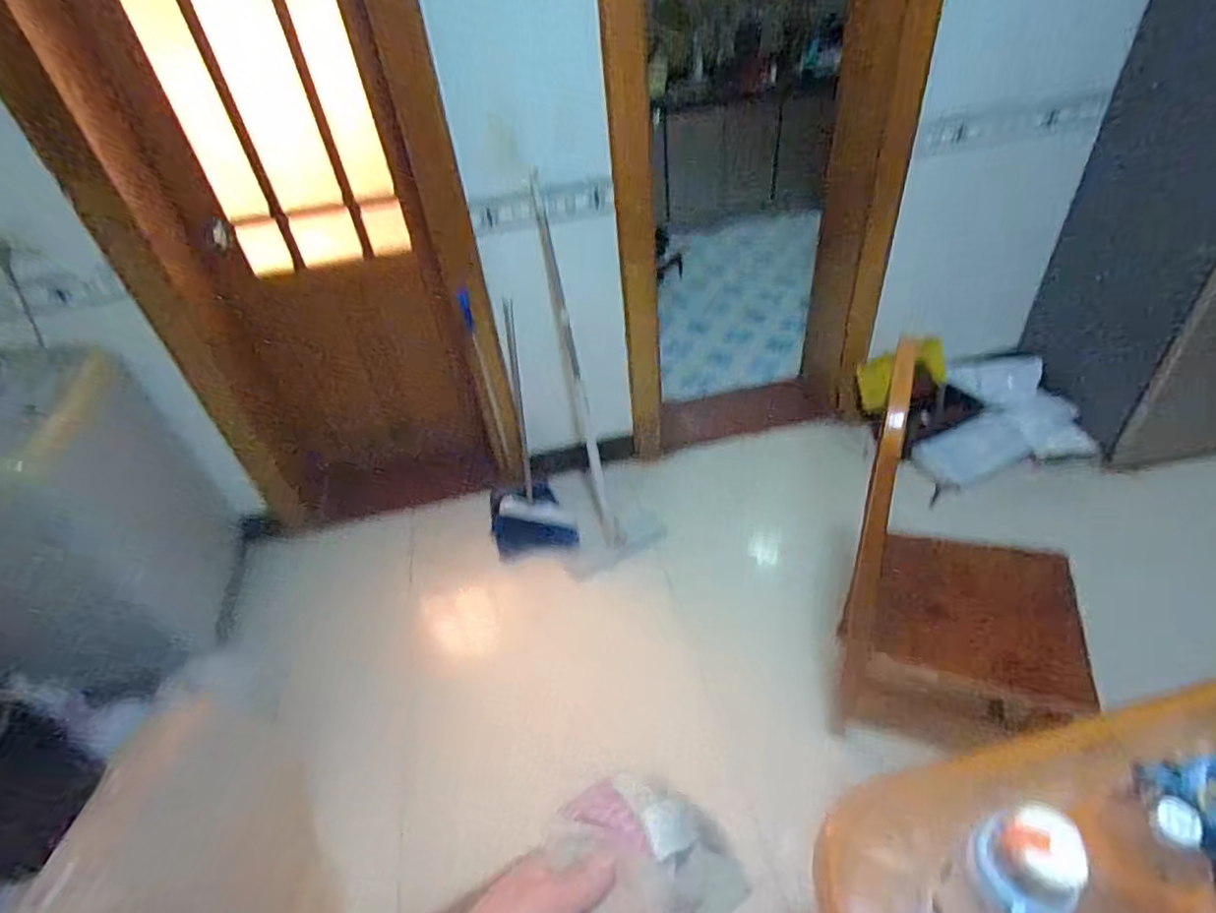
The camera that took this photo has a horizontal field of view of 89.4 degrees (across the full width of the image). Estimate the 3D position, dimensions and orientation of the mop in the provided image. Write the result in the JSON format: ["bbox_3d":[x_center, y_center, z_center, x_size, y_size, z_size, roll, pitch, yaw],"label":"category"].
[{"bbox_3d":[-0.063,-0.213,1.879,0.299,1.191,0.133,-12,19,-6],"label":"mop"}]

